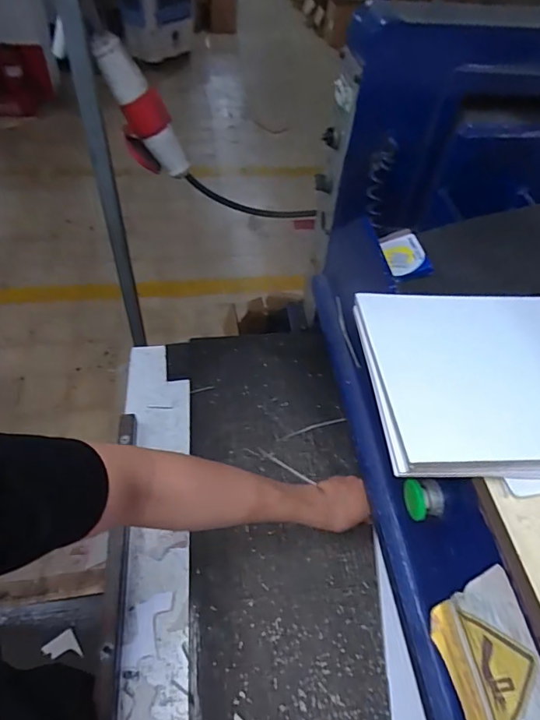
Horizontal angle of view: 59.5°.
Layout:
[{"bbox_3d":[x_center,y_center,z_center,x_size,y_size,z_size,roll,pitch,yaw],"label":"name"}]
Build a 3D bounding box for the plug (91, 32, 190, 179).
[{"bbox_3d":[-0.209,-0.394,0.755,0.083,0.228,0.061,-17,50,8],"label":"plug"}]

